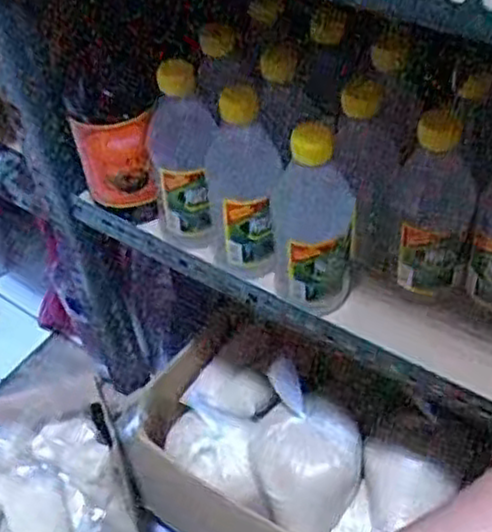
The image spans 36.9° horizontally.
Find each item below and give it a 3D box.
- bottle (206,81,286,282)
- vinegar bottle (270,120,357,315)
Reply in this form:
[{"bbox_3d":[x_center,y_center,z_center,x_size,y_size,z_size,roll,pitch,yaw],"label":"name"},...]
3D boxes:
[{"bbox_3d":[-0.002,-0.064,0.607,0.063,0.164,0.055,-9,49,-2],"label":"bottle"},{"bbox_3d":[0.053,-0.040,0.576,0.065,0.168,0.072,-1,49,5],"label":"vinegar bottle"}]

